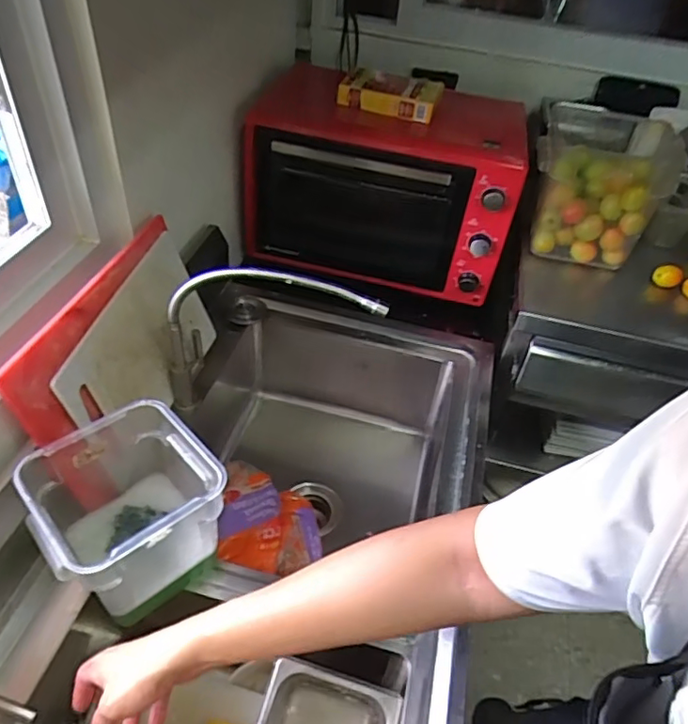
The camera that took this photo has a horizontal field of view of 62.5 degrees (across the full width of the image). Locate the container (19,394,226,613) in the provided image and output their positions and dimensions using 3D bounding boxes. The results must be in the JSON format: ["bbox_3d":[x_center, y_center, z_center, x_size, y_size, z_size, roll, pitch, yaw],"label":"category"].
[{"bbox_3d":[-0.266,0.177,0.695,0.189,0.168,0.204,-30,54,-32],"label":"container"}]

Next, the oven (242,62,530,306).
[{"bbox_3d":[0.090,-0.430,1.327,0.597,0.331,0.426,13,44,6],"label":"oven"}]

